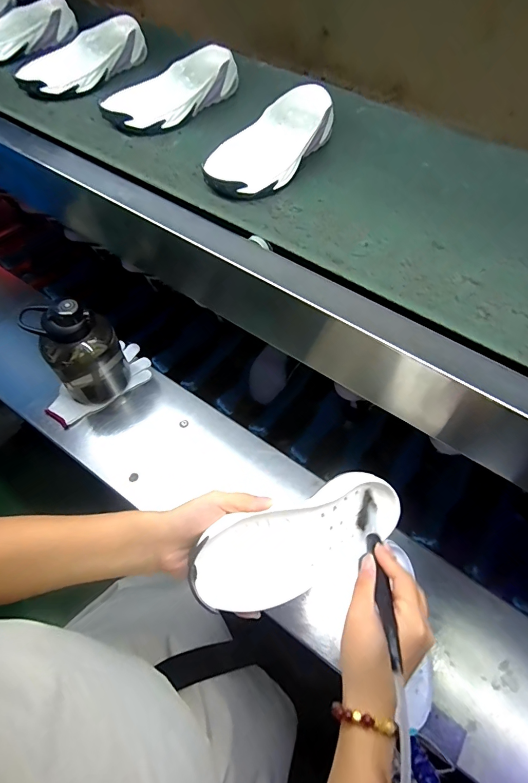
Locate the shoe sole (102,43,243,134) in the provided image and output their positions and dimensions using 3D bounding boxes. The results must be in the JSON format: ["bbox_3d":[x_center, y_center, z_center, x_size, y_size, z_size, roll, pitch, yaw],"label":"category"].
[{"bbox_3d":[-0.107,-0.365,0.466,0.052,0.045,0.192,30,63,21],"label":"shoe sole"}]

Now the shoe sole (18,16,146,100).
[{"bbox_3d":[-0.213,-0.402,0.463,0.034,0.045,0.173,30,63,21],"label":"shoe sole"}]

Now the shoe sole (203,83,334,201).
[{"bbox_3d":[0.012,-0.285,0.448,0.079,0.053,0.205,25,62,19],"label":"shoe sole"}]

